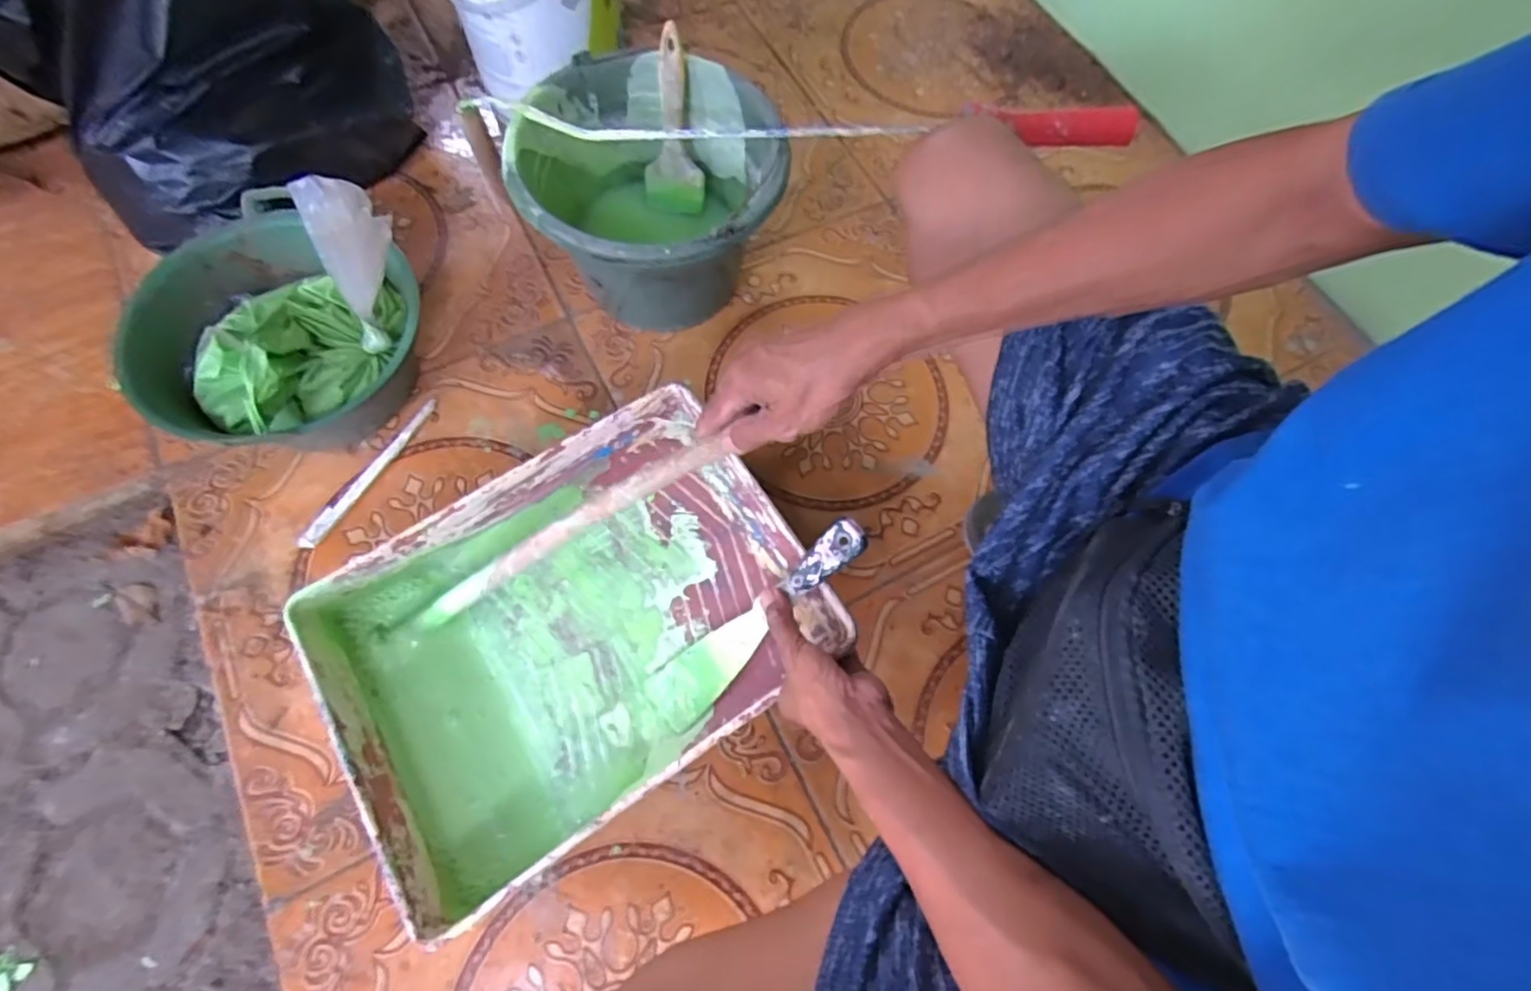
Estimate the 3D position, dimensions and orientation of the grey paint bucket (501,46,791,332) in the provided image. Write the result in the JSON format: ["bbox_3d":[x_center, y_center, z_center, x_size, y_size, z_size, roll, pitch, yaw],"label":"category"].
[{"bbox_3d":[-0.105,-0.274,0.653,0.228,0.170,0.233,2,65,-5],"label":"grey paint bucket"}]

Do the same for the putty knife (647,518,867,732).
[{"bbox_3d":[-0.007,0.094,0.499,0.206,0.014,0.047,-44,74,11],"label":"putty knife"}]

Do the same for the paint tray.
[{"bbox_3d":[-0.152,0.104,0.530,0.355,0.078,0.261,-32,72,-13],"label":"paint tray"}]

